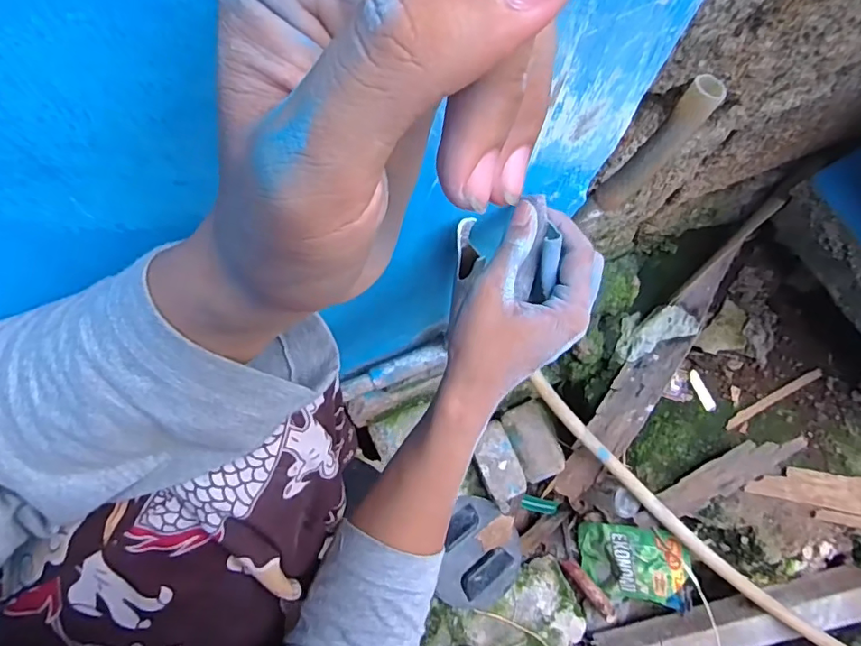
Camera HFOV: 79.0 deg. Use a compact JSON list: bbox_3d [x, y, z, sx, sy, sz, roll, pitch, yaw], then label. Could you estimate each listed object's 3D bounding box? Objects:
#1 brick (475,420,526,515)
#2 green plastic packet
[{"bbox_3d":[0.094,0.200,0.718,0.051,0.029,0.116,-20,77,-5],"label":"brick"},{"bbox_3d":[0.283,0.336,0.735,0.154,0.029,0.098,-2,80,40],"label":"green plastic packet"}]

